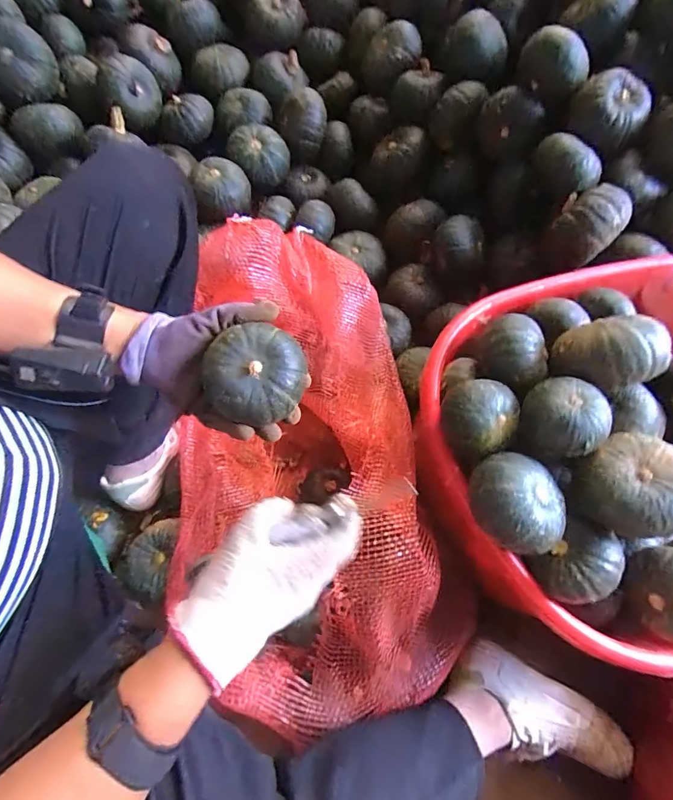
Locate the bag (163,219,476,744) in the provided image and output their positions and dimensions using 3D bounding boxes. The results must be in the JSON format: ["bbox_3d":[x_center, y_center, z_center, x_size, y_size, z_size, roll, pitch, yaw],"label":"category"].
[{"bbox_3d":[-0.055,0.055,0.565,0.322,0.200,0.643,-5,70,-5],"label":"bag"}]

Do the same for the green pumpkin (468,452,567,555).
[{"bbox_3d":[0.178,0.099,0.422,0.090,0.067,0.081,37,72,11],"label":"green pumpkin"}]

